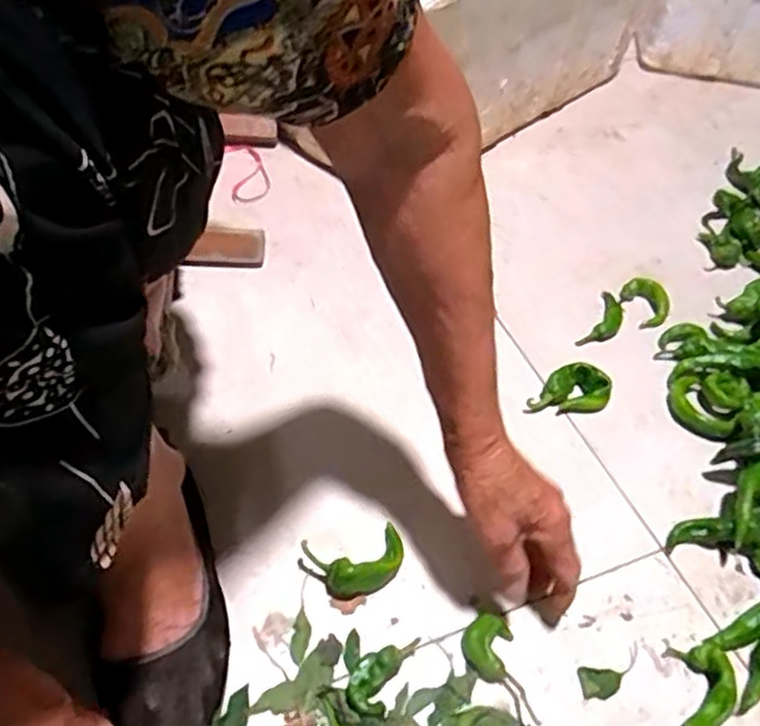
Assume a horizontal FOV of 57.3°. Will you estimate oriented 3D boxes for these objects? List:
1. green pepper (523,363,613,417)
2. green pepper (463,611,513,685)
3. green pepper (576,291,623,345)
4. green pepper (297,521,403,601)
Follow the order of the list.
[{"bbox_3d":[0.183,0.026,0.671,0.083,0.032,0.036,-5,49,-10],"label":"green pepper"},{"bbox_3d":[0.078,0.207,0.511,0.035,0.019,0.046,17,49,9],"label":"green pepper"},{"bbox_3d":[0.244,-0.044,0.756,0.032,0.012,0.096,26,50,17],"label":"green pepper"},{"bbox_3d":[-0.018,0.156,0.543,0.078,0.024,0.052,-14,51,-18],"label":"green pepper"}]

